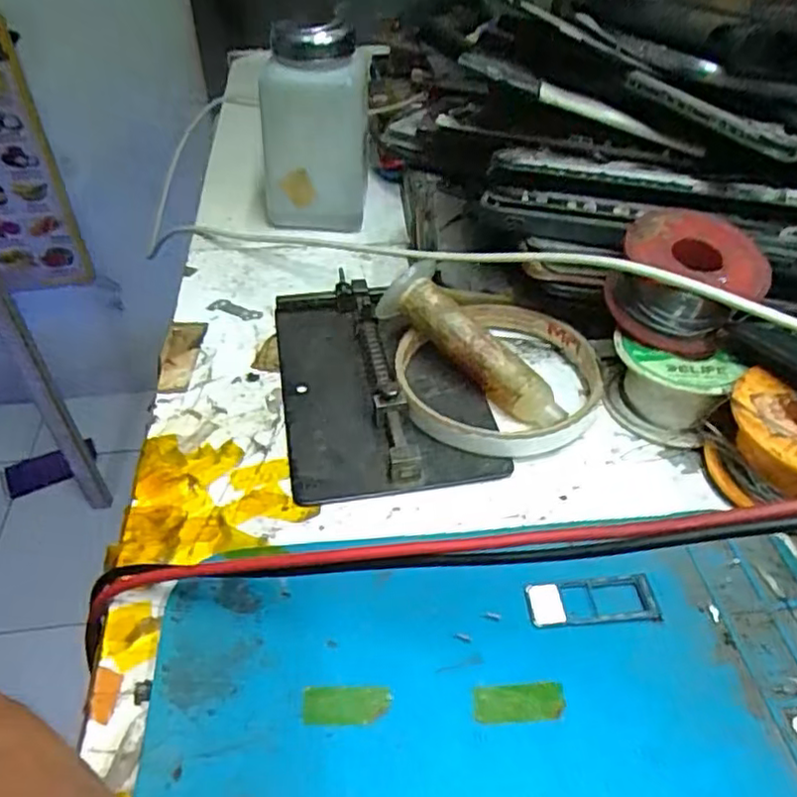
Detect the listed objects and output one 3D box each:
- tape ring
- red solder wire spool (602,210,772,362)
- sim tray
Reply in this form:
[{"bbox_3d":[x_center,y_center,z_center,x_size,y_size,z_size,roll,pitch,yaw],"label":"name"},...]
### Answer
[{"bbox_3d":[0.040,-0.010,0.267,0.079,0.015,0.080,1,43,-1],"label":"tape ring"},{"bbox_3d":[0.109,-0.045,0.252,0.051,0.033,0.046,18,46,18],"label":"red solder wire spool"},{"bbox_3d":[0.059,0.060,0.200,0.039,0.004,0.015,-2,43,-3],"label":"sim tray"}]

